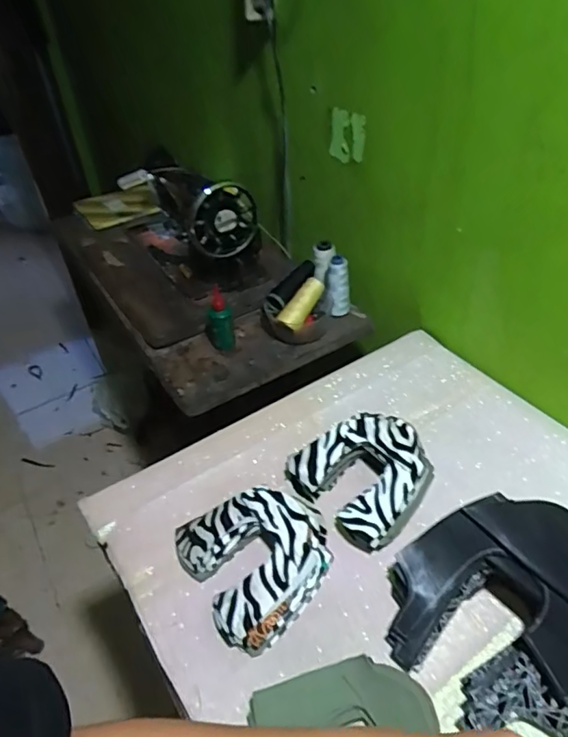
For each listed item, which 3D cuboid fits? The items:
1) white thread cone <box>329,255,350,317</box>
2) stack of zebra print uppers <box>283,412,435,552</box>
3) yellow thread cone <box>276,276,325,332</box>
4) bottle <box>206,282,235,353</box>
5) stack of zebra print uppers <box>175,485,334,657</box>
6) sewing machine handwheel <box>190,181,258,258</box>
[{"bbox_3d":[0.101,-0.149,0.955,0.035,0.108,0.032,2,41,8],"label":"white thread cone"},{"bbox_3d":[0.105,0.132,0.680,0.152,0.066,0.164,-26,45,-23],"label":"stack of zebra print uppers"},{"bbox_3d":[0.034,-0.115,0.945,0.039,0.040,0.109,28,73,32],"label":"yellow thread cone"},{"bbox_3d":[-0.116,-0.094,0.925,0.048,0.119,0.046,-13,41,-9],"label":"bottle"},{"bbox_3d":[-0.027,0.212,0.618,0.164,0.045,0.171,-25,45,-22],"label":"stack of zebra print uppers"},{"bbox_3d":[-0.109,-0.273,0.965,0.127,0.132,0.047,-26,45,-23],"label":"sewing machine handwheel"}]

